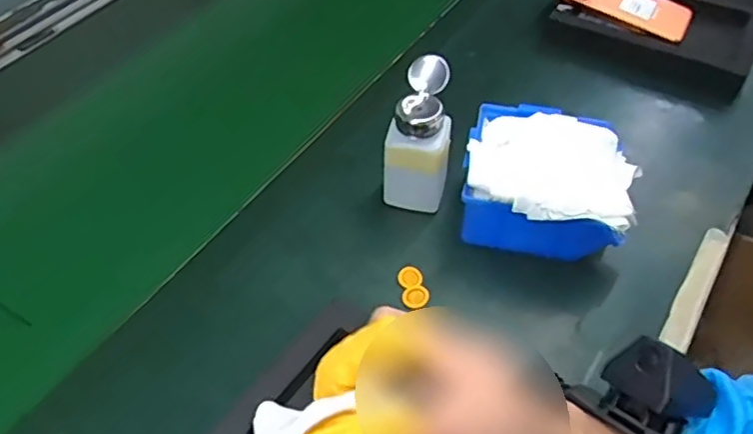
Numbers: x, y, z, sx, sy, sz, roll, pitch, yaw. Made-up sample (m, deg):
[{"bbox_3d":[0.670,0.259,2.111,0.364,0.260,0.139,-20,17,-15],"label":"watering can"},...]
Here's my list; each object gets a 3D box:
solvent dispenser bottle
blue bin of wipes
[{"bbox_3d":[0.040,-0.067,0.565,0.057,0.132,0.069,11,50,12],"label":"solvent dispenser bottle"},{"bbox_3d":[0.149,-0.025,0.565,0.145,0.080,0.130,13,50,13],"label":"blue bin of wipes"}]

